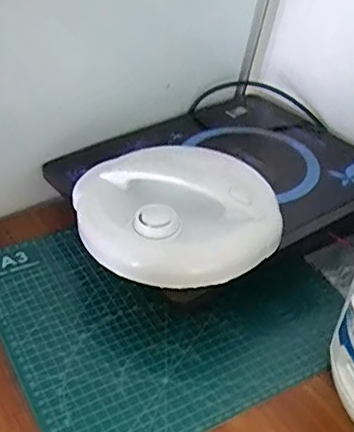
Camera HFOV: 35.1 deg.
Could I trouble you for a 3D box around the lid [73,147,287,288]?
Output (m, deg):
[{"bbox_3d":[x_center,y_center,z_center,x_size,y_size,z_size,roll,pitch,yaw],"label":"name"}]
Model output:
[{"bbox_3d":[-0.001,-0.012,0.586,0.200,0.053,0.197,4,36,-3],"label":"lid"}]

